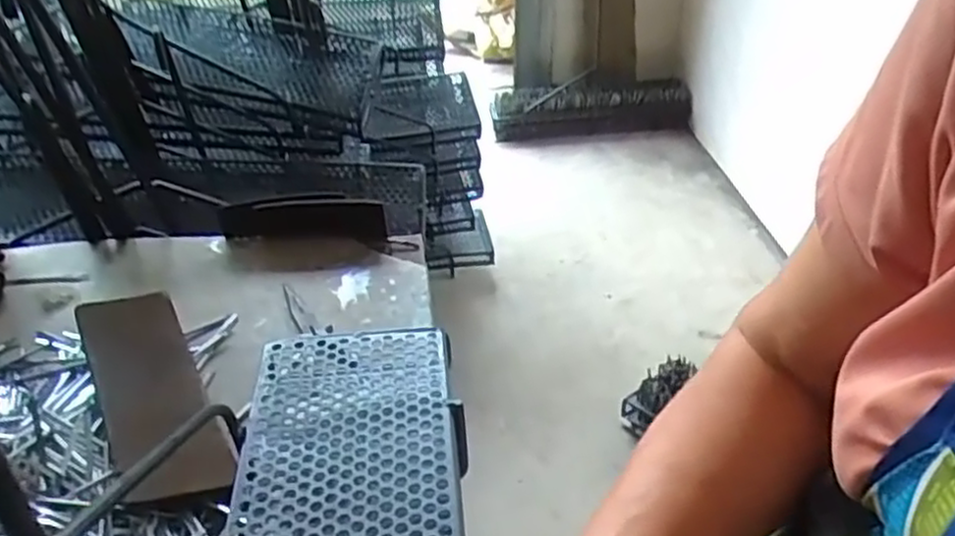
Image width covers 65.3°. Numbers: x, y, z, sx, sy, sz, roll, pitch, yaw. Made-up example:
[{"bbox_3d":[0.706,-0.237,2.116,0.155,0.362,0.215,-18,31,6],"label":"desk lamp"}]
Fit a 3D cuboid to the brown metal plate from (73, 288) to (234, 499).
[{"bbox_3d":[-0.279,0.097,0.637,0.080,0.021,0.240,-7,41,-34],"label":"brown metal plate"}]

